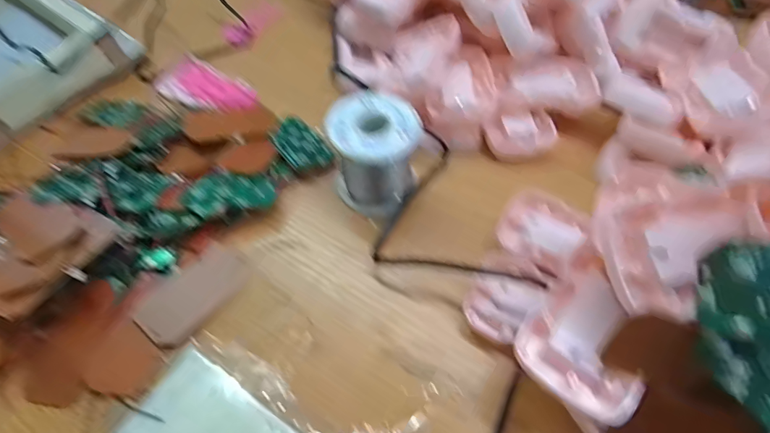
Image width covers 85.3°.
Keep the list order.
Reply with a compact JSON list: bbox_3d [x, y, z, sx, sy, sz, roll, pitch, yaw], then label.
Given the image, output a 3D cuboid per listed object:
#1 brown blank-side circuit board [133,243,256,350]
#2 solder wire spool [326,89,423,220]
[{"bbox_3d":[-0.124,0.049,0.274,0.038,0.013,0.070,32,64,22],"label":"brown blank-side circuit board"},{"bbox_3d":[-0.006,-0.044,0.301,0.055,0.064,0.061,31,63,21],"label":"solder wire spool"}]

